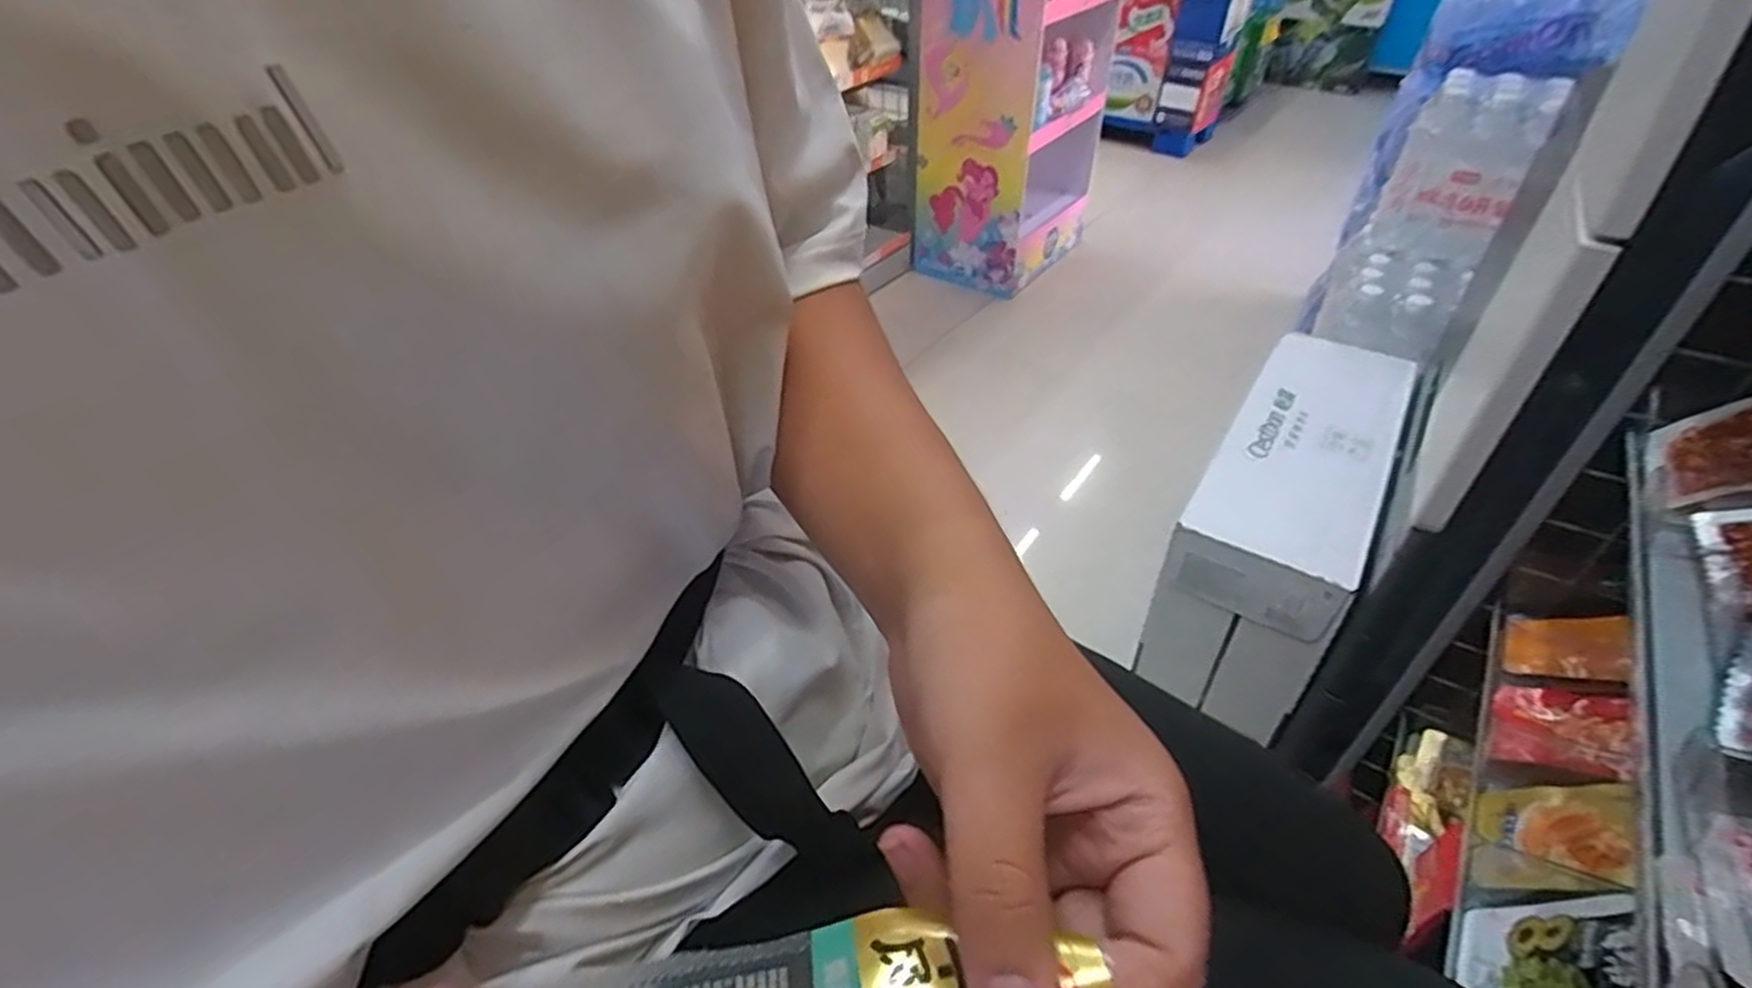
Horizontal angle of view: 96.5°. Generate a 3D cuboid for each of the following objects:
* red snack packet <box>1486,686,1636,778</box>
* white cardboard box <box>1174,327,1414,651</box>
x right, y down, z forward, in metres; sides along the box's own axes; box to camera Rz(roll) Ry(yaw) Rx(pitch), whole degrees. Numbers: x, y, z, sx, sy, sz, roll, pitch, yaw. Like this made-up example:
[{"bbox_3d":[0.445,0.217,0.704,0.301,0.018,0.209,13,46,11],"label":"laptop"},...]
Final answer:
[{"bbox_3d":[0.458,0.156,0.525,0.071,0.014,0.076,-7,23,46],"label":"red snack packet"},{"bbox_3d":[0.551,-0.050,1.013,0.178,0.094,0.530,23,46,25],"label":"white cardboard box"}]

